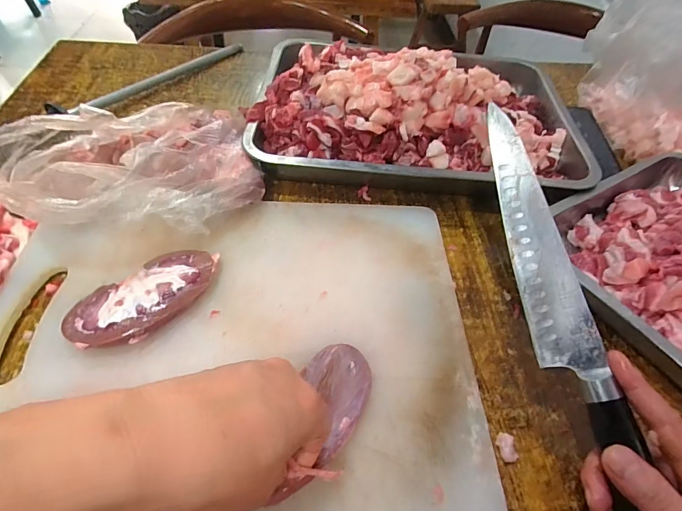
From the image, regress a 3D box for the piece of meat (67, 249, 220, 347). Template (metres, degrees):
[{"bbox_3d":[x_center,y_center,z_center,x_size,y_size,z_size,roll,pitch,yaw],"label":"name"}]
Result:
[{"bbox_3d":[-0.159,0.034,0.328,0.119,0.021,0.065,-34,61,-27],"label":"piece of meat"}]

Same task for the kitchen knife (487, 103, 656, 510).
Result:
[{"bbox_3d":[0.152,0.044,0.274,0.033,0.024,0.325,-9,74,-8],"label":"kitchen knife"}]

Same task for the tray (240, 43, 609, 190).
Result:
[{"bbox_3d":[0.090,-0.203,0.489,0.389,0.082,0.296,1,52,-3],"label":"tray"}]

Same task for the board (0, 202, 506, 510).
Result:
[{"bbox_3d":[-0.088,0.057,0.321,0.380,0.022,0.283,3,50,-5],"label":"board"}]

